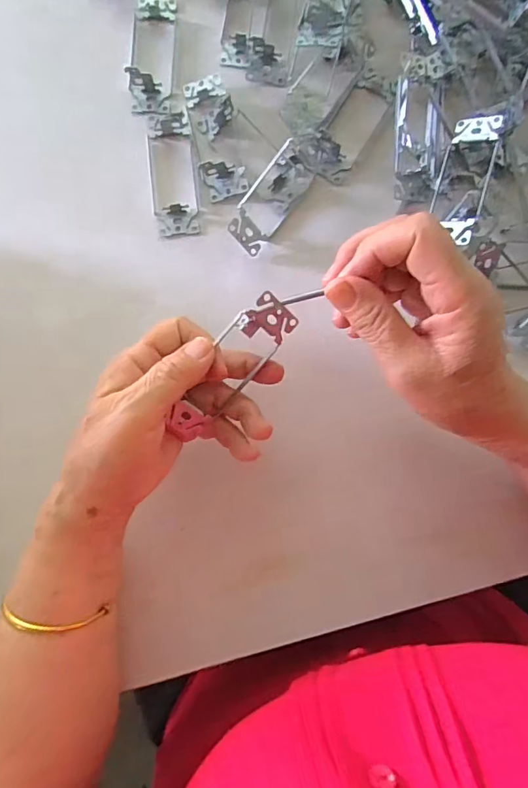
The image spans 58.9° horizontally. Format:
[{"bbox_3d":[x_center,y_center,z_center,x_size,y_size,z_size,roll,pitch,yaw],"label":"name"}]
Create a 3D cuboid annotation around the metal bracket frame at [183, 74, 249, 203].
[{"bbox_3d":[-0.041,-0.214,0.381,0.035,0.020,0.105,-13,84,-1],"label":"metal bracket frame"}]

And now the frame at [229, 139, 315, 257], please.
[{"bbox_3d":[0.004,-0.157,0.372,0.035,0.026,0.090,36,85,4],"label":"frame"}]

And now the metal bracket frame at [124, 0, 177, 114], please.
[{"bbox_3d":[-0.095,-0.289,0.388,0.037,0.022,0.106,0,84,0],"label":"metal bracket frame"}]

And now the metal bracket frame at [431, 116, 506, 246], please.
[{"bbox_3d":[0.157,-0.162,0.366,0.040,0.025,0.109,13,82,34],"label":"metal bracket frame"}]

